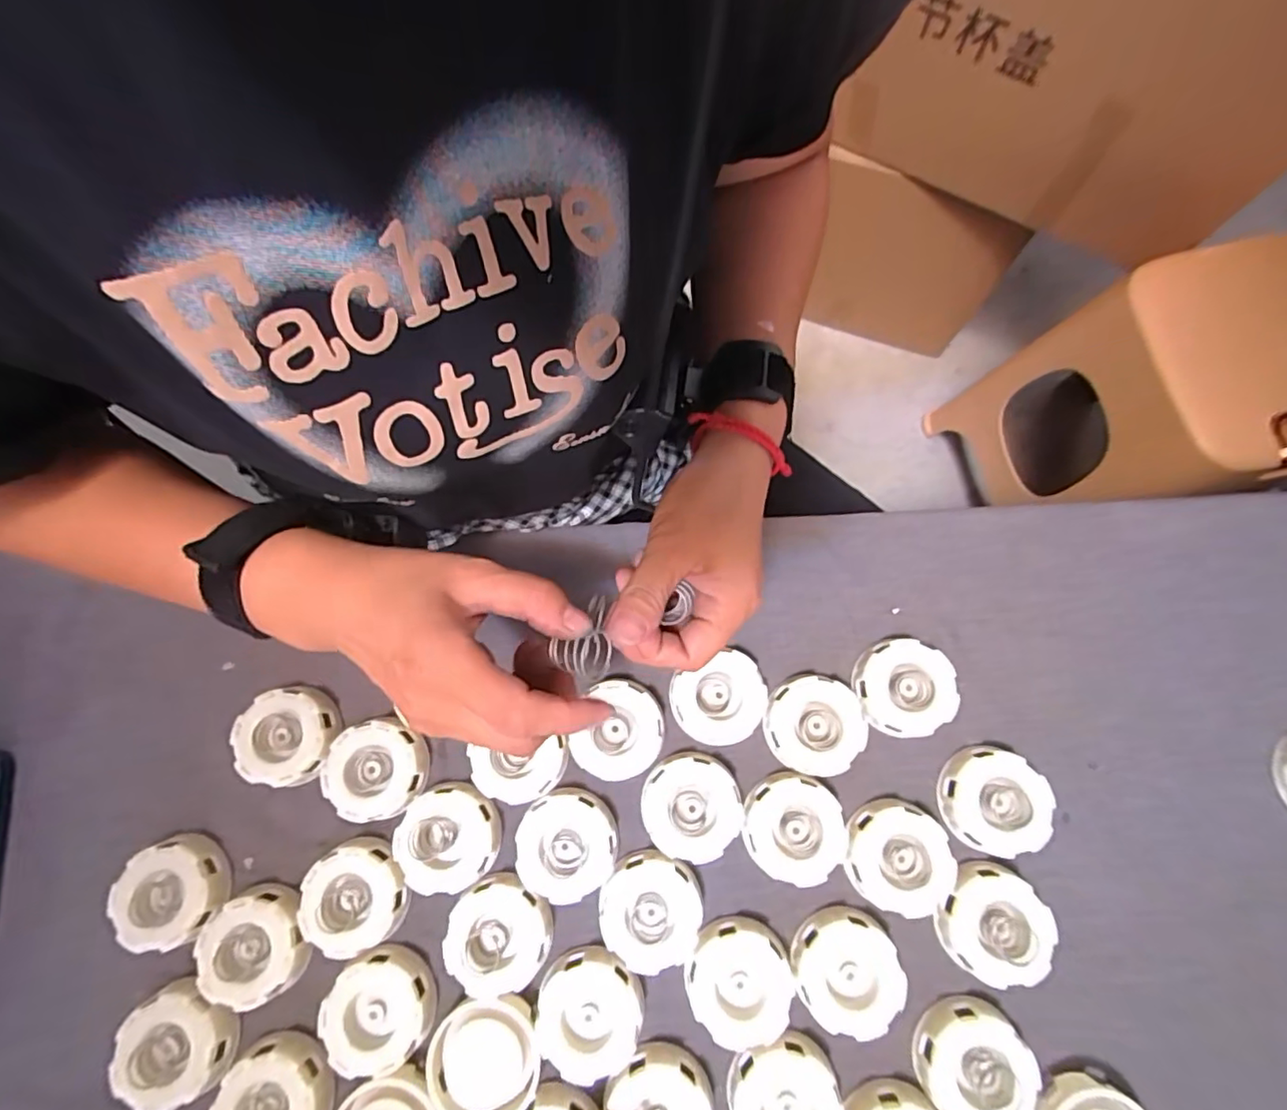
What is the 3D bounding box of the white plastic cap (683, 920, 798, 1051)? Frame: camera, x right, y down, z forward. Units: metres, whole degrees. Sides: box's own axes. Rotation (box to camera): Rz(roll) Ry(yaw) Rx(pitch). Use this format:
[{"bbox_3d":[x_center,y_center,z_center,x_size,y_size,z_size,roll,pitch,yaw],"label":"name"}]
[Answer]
[{"bbox_3d":[0.057,0.255,0.350,0.060,0.017,0.062,0,76,1],"label":"white plastic cap"}]

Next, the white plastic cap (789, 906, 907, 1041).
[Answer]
[{"bbox_3d":[0.122,0.248,0.346,0.060,0.018,0.062,0,76,1],"label":"white plastic cap"}]

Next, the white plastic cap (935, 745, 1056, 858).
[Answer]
[{"bbox_3d":[0.219,0.153,0.363,0.058,0.022,0.061,0,76,1],"label":"white plastic cap"}]

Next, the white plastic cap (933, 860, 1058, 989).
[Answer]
[{"bbox_3d":[0.210,0.221,0.347,0.058,0.027,0.060,0,76,1],"label":"white plastic cap"}]

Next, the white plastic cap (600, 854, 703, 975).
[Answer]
[{"bbox_3d":[0.004,0.217,0.356,0.061,0.017,0.061,0,76,1],"label":"white plastic cap"}]

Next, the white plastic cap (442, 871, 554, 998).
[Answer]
[{"bbox_3d":[-0.087,0.229,0.352,0.060,0.019,0.060,0,76,1],"label":"white plastic cap"}]

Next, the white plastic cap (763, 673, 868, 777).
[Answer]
[{"bbox_3d":[0.111,0.109,0.376,0.062,0.020,0.061,0,76,1],"label":"white plastic cap"}]

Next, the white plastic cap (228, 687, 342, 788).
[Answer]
[{"bbox_3d":[-0.235,0.120,0.385,0.058,0.023,0.059,0,76,1],"label":"white plastic cap"}]

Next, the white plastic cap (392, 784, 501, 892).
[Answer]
[{"bbox_3d":[-0.123,0.178,0.370,0.061,0.020,0.060,0,76,1],"label":"white plastic cap"}]

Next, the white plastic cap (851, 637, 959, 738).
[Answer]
[{"bbox_3d":[0.169,0.087,0.380,0.059,0.021,0.058,0,76,1],"label":"white plastic cap"}]

